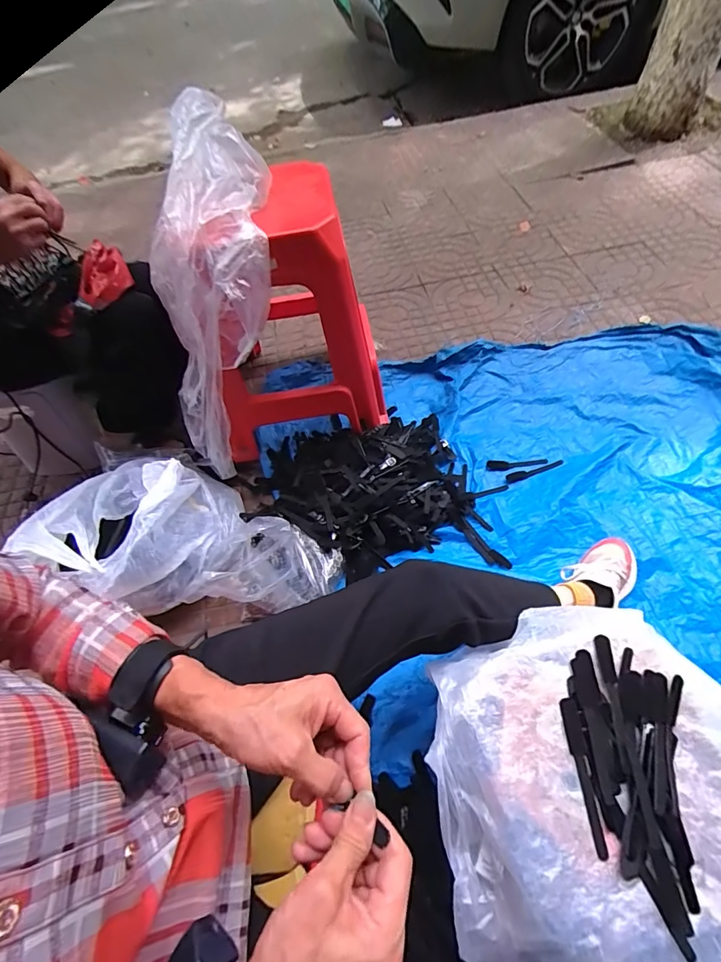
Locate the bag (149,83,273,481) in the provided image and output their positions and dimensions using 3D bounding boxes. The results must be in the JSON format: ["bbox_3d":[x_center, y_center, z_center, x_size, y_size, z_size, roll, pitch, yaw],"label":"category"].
[{"bbox_3d":[-0.259,-0.283,0.789,0.190,0.657,0.145,26,34,21],"label":"bag"}]

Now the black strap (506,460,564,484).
[{"bbox_3d":[0.398,-0.022,0.996,0.136,0.008,0.024,-16,57,-5],"label":"black strap"}]

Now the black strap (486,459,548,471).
[{"bbox_3d":[0.362,-0.040,1.016,0.137,0.005,0.030,-5,56,2],"label":"black strap"}]

